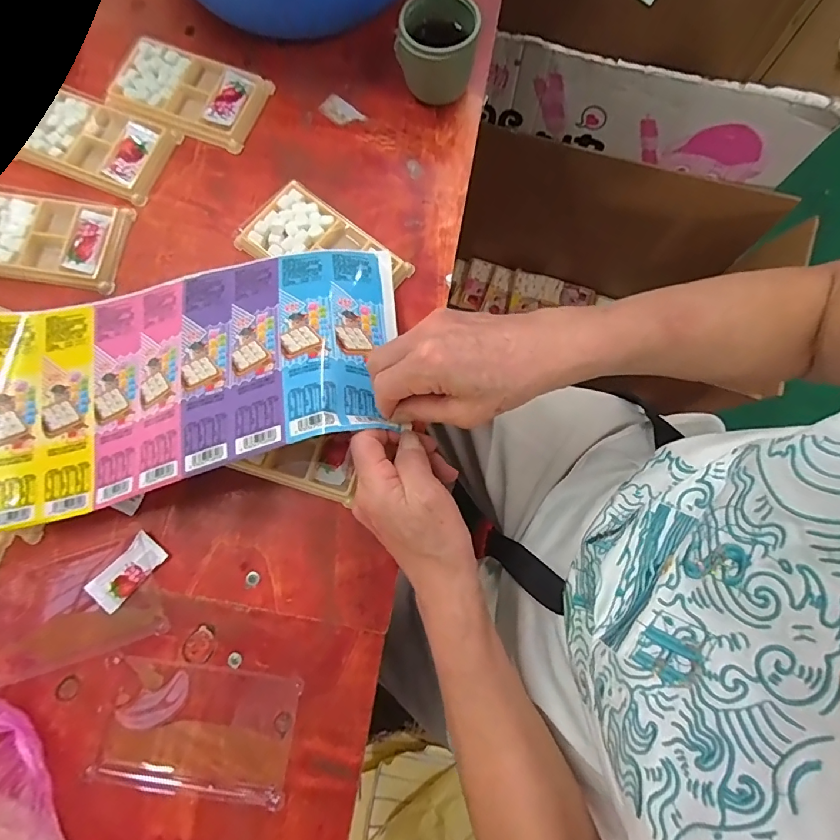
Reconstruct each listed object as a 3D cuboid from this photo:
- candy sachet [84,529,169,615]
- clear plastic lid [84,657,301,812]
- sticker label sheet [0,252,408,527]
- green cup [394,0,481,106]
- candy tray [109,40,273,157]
[{"bbox_3d":[-0.221,0.115,0.355,0.028,0.008,0.058,44,81,7],"label":"candy sachet"},{"bbox_3d":[-0.157,0.218,0.335,0.134,0.009,0.081,7,79,1],"label":"clear plastic lid"},{"bbox_3d":[-0.178,-0.038,0.357,0.331,0.041,0.172,-14,65,6],"label":"sticker label sheet"},{"bbox_3d":[0.015,-0.323,0.415,0.065,0.063,0.061,0,79,-1],"label":"green cup"},{"bbox_3d":[-0.214,-0.303,0.438,0.132,0.011,0.078,20,79,3],"label":"candy tray"}]

